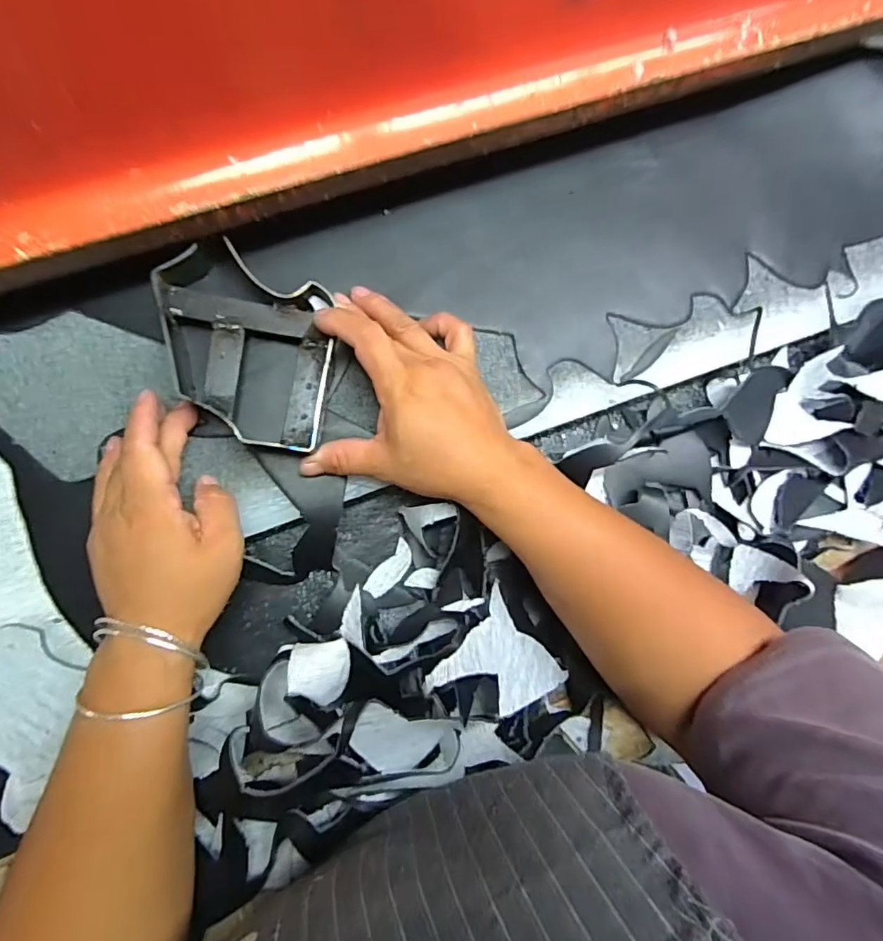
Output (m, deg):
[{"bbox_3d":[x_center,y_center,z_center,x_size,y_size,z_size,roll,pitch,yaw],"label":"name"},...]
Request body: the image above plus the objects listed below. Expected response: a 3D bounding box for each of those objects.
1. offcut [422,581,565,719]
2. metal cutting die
[{"bbox_3d":[0.038,0.129,0.334,0.011,0.097,0.079,-29,95,37],"label":"offcut"},{"bbox_3d":[-0.126,-0.077,0.340,0.112,0.034,0.112,11,89,-8],"label":"metal cutting die"}]

